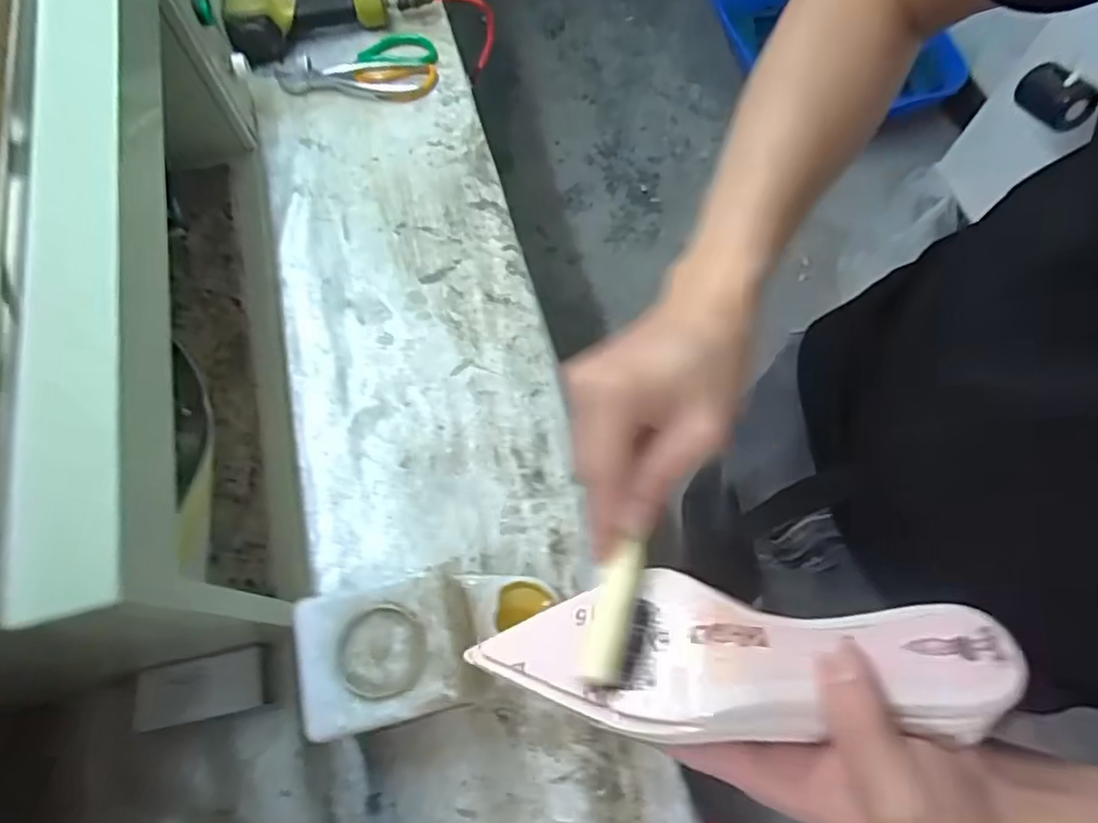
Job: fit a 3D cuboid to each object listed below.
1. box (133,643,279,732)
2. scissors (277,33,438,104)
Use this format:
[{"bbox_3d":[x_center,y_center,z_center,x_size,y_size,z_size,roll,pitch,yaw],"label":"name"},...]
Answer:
[{"bbox_3d":[-0.297,0.239,0.556,0.103,0.026,0.054,-12,70,-5],"label":"box"},{"bbox_3d":[-0.248,-0.449,0.838,0.201,0.011,0.111,-3,69,-1],"label":"scissors"}]

